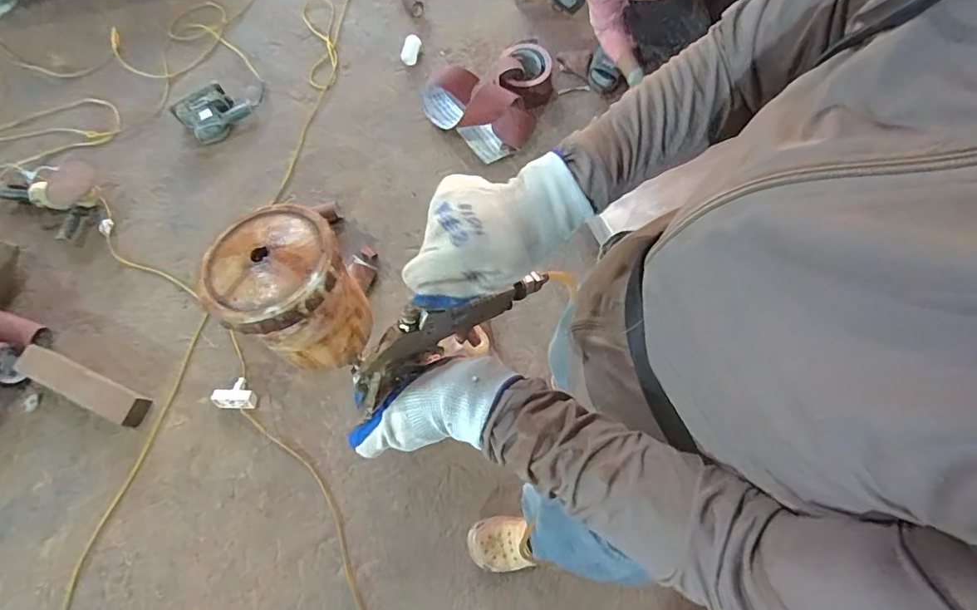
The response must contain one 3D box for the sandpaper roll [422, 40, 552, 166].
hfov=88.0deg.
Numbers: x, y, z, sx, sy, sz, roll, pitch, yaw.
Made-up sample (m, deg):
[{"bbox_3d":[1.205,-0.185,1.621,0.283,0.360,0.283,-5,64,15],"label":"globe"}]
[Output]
[{"bbox_3d":[0.010,-0.712,1.644,0.369,0.149,0.381,-1,70,2],"label":"sandpaper roll"}]

